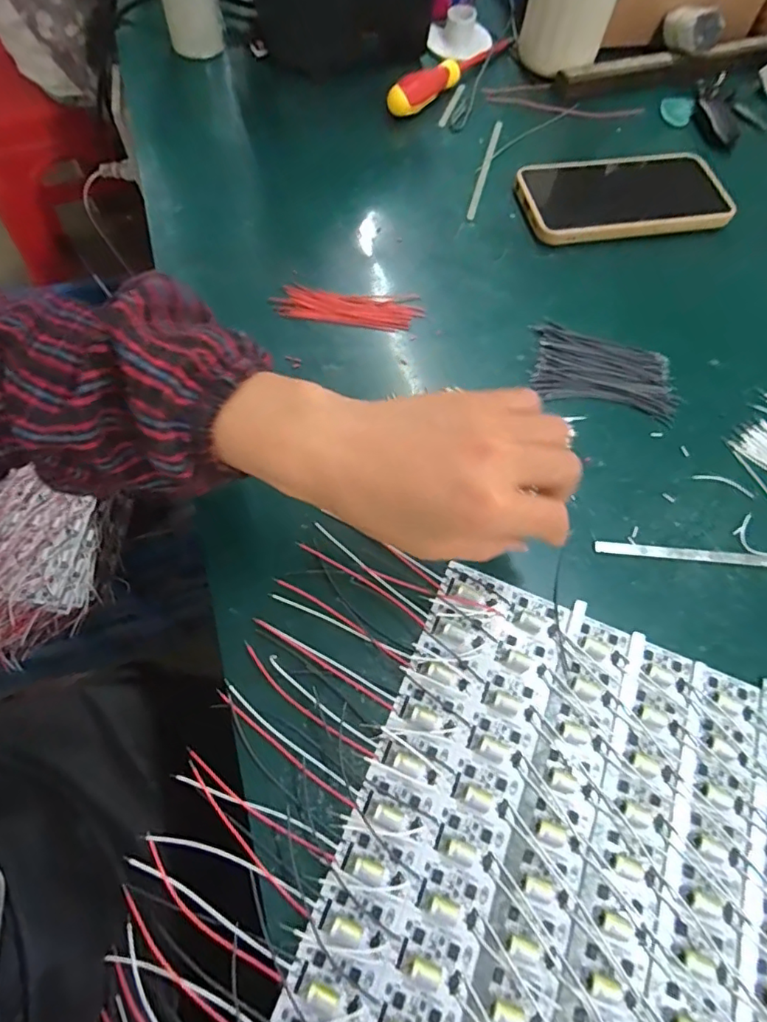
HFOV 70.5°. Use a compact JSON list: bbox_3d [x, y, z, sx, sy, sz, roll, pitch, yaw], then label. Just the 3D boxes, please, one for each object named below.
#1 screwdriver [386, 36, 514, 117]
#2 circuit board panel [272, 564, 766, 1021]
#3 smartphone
[{"bbox_3d":[0.062,-0.398,0.489,0.022,0.024,0.163,37,68,13],"label":"screwdriver"},{"bbox_3d":[0.095,0.194,0.224,0.243,0.013,0.285,22,65,7],"label":"circuit board panel"},{"bbox_3d":[0.193,-0.251,0.437,0.164,0.017,0.079,-9,65,-8],"label":"smartphone"}]

